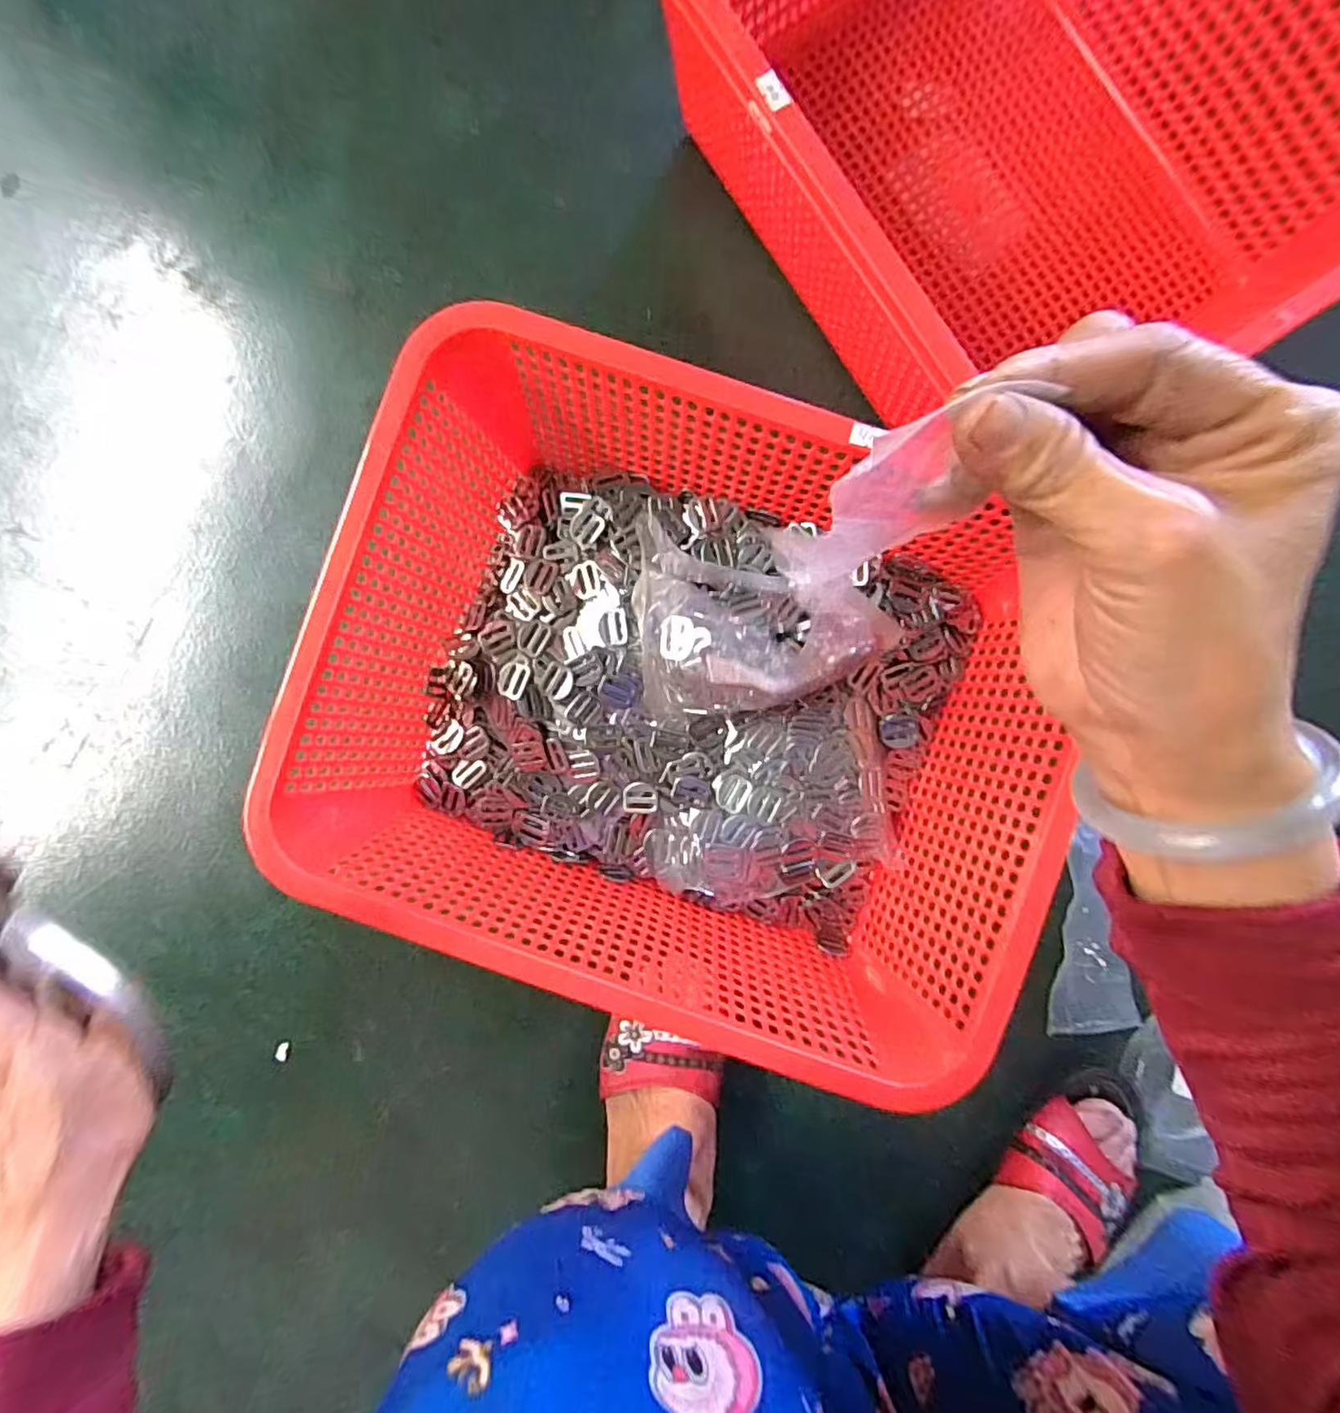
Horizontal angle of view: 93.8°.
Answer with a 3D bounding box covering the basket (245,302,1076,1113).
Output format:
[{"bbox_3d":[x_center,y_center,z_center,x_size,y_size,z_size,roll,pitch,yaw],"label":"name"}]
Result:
[{"bbox_3d":[0.011,0.002,0.434,0.438,0.156,0.337,21,89,2],"label":"basket"}]

